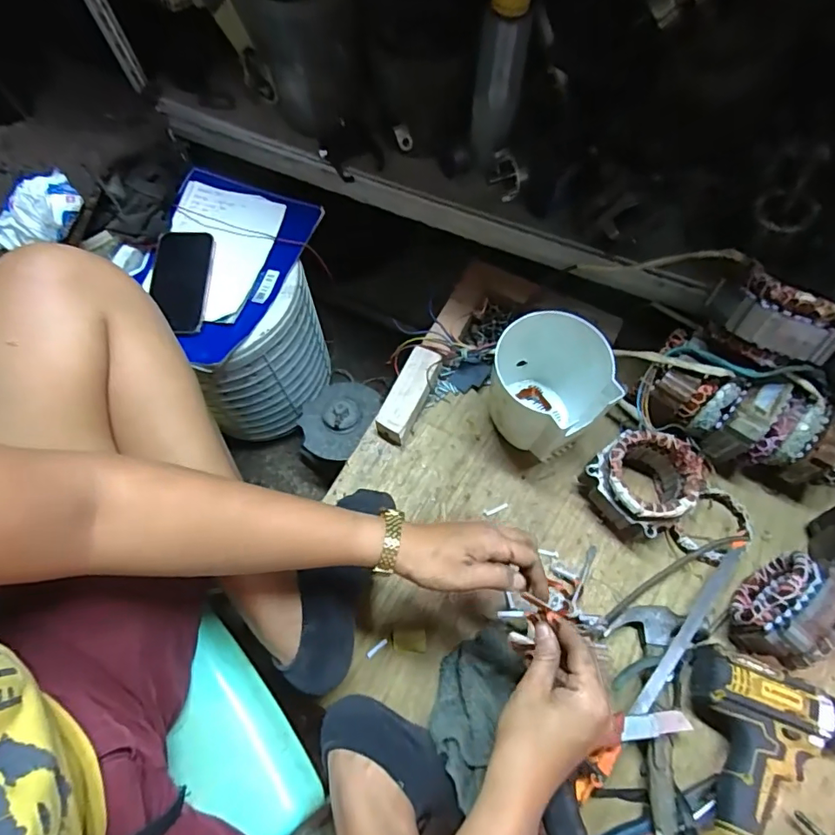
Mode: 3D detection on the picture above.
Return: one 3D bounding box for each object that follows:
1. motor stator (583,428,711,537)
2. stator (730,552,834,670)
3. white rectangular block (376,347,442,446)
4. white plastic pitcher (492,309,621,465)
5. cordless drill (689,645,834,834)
[{"bbox_3d":[0.259,0.073,0.586,0.112,0.076,0.103,-1,67,2],"label":"motor stator"},{"bbox_3d":[0.375,0.193,0.510,0.105,0.097,0.065,-43,72,-14],"label":"stator"},{"bbox_3d":[-0.013,-0.031,0.666,0.047,0.040,0.128,22,70,11],"label":"white rectangular block"},{"bbox_3d":[0.147,-0.029,0.603,0.122,0.149,0.121,-1,67,2],"label":"white plastic pitcher"},{"bbox_3d":[0.341,0.344,0.459,0.183,0.092,0.209,13,68,8],"label":"cordless drill"}]

